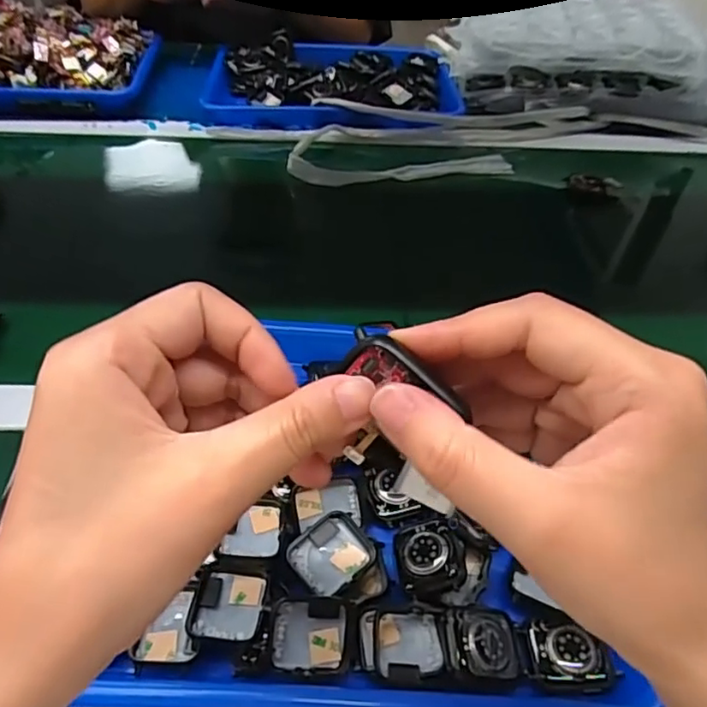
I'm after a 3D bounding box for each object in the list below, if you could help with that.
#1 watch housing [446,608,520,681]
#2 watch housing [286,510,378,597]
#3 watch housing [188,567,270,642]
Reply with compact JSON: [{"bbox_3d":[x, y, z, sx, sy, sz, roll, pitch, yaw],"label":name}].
[{"bbox_3d":[0.063,0.143,0.287,0.041,0.008,0.035,18,51,-20],"label":"watch housing"},{"bbox_3d":[-0.011,0.107,0.314,0.036,0.010,0.041,36,53,28],"label":"watch housing"},{"bbox_3d":[-0.061,0.126,0.294,0.035,0.017,0.034,6,45,2],"label":"watch housing"}]

